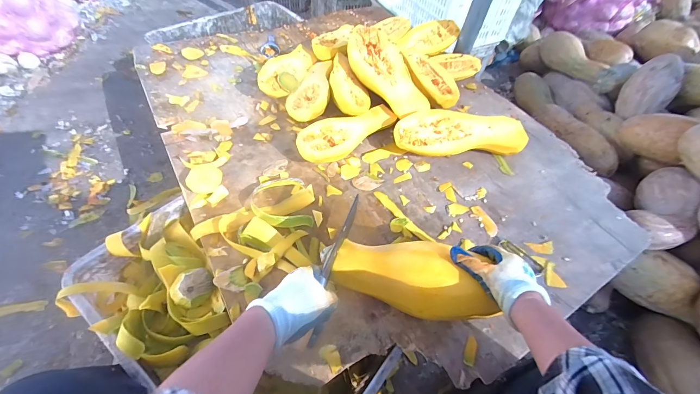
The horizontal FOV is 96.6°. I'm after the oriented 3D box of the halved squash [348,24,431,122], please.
[{"bbox_3d":[0.101,-0.342,0.859,0.139,0.055,0.329,-21,70,-20],"label":"halved squash"}]

